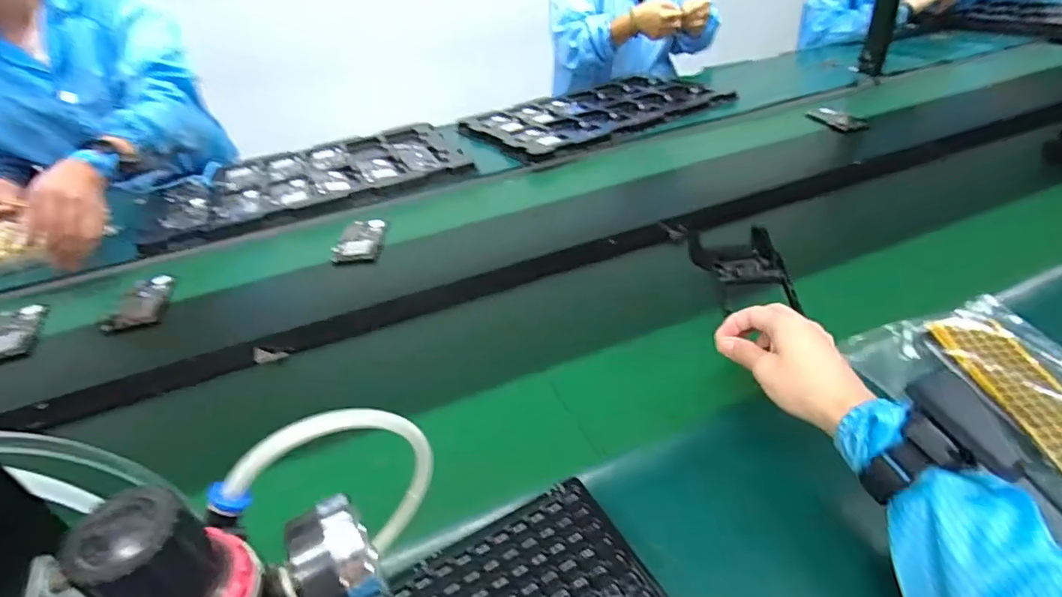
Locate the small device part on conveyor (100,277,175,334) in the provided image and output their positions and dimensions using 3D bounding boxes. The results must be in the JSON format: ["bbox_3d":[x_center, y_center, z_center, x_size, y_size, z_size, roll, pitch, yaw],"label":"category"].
[{"bbox_3d":[-0.531,0.005,0.765,0.064,0.021,0.123,-7,37,-4],"label":"small device part on conveyor"}]

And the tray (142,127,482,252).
[{"bbox_3d":[-0.408,-0.227,1.044,0.537,0.035,0.322,-18,37,-18],"label":"tray"}]

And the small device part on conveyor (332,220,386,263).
[{"bbox_3d":[-0.264,-0.089,0.851,0.072,0.018,0.099,-9,37,-6],"label":"small device part on conveyor"}]

